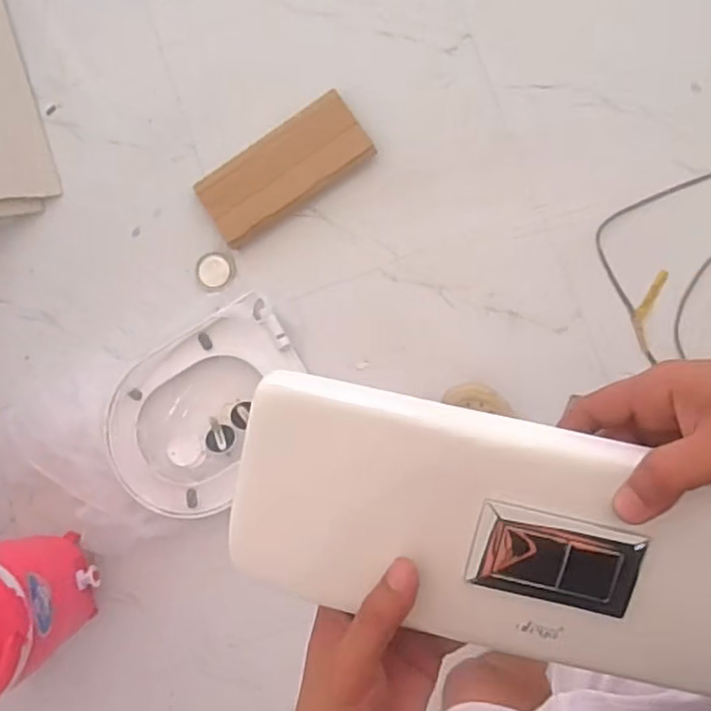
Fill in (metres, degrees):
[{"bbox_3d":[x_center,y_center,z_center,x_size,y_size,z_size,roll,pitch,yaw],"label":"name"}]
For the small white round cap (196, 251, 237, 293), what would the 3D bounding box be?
[{"bbox_3d":[-0.281,-0.169,1.369,0.078,0.019,0.075,0,87,6],"label":"small white round cap"}]

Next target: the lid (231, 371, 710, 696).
[{"bbox_3d":[0.102,0.100,0.357,0.329,0.044,0.119,15,89,0],"label":"lid"}]

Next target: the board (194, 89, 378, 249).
[{"bbox_3d":[-0.143,-0.369,1.338,0.334,0.027,0.145,-33,84,4],"label":"board"}]

